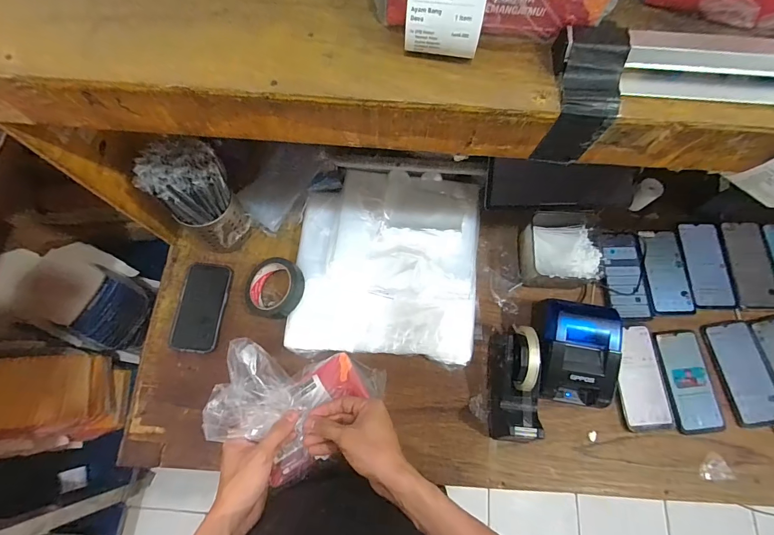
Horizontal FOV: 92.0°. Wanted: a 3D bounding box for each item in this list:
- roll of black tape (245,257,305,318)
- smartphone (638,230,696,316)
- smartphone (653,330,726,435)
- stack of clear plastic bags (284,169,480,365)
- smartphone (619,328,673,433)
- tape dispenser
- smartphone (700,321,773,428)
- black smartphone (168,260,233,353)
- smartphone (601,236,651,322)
[{"bbox_3d":[-0.192,0.035,0.634,0.108,0.032,0.108,-2,82,17],"label":"roll of black tape"},{"bbox_3d":[0.507,0.007,0.678,0.076,0.010,0.158,3,72,0],"label":"smartphone"},{"bbox_3d":[0.504,0.186,0.620,0.081,0.005,0.160,-3,72,-2],"label":"smartphone"},{"bbox_3d":[0.002,-0.016,0.636,0.310,0.049,0.325,4,78,1],"label":"stack of clear plastic bags"},{"bbox_3d":[0.422,0.182,0.624,0.079,0.008,0.164,-1,72,-2],"label":"smartphone"},{"bbox_3d":[0.197,0.177,0.576,0.062,0.102,0.165,7,72,1],"label":"tape dispenser"},{"bbox_3d":[0.606,0.176,0.628,0.088,0.014,0.169,-9,73,-4],"label":"smartphone"},{"bbox_3d":[-0.314,0.065,0.631,0.077,0.010,0.150,4,72,0],"label":"black smartphone"},{"bbox_3d":[0.429,0.015,0.679,0.074,0.016,0.155,2,72,-1],"label":"smartphone"}]

